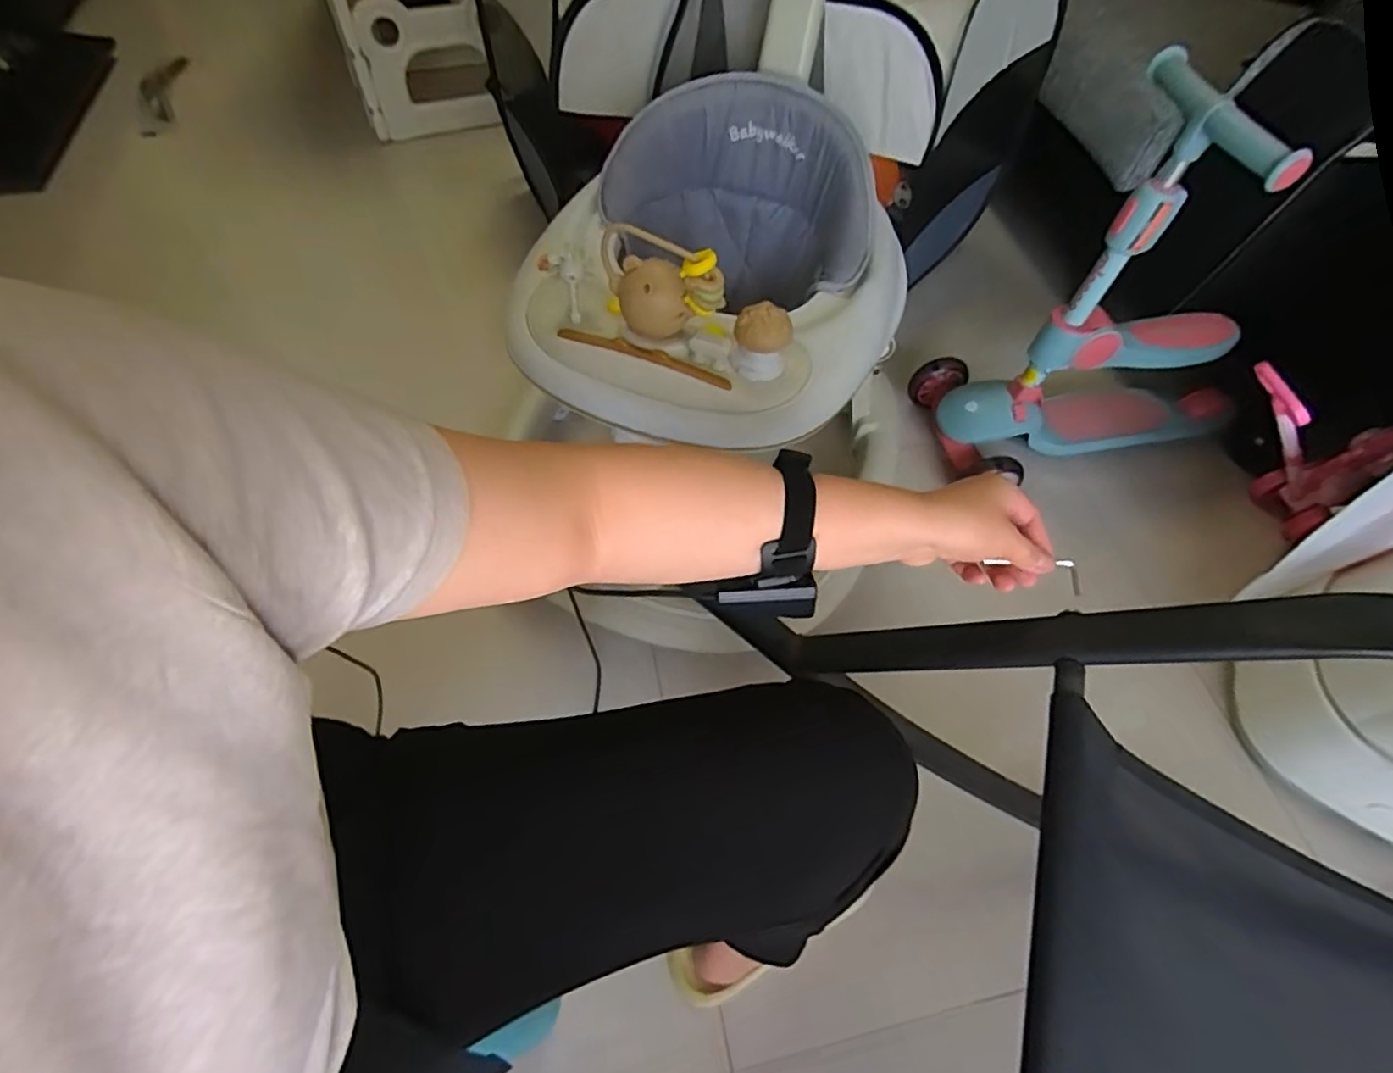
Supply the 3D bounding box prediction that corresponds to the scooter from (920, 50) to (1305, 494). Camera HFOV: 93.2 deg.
[{"bbox_3d":[0.659,-0.365,0.964,0.474,0.525,0.251,-17,60,-14],"label":"scooter"}]

